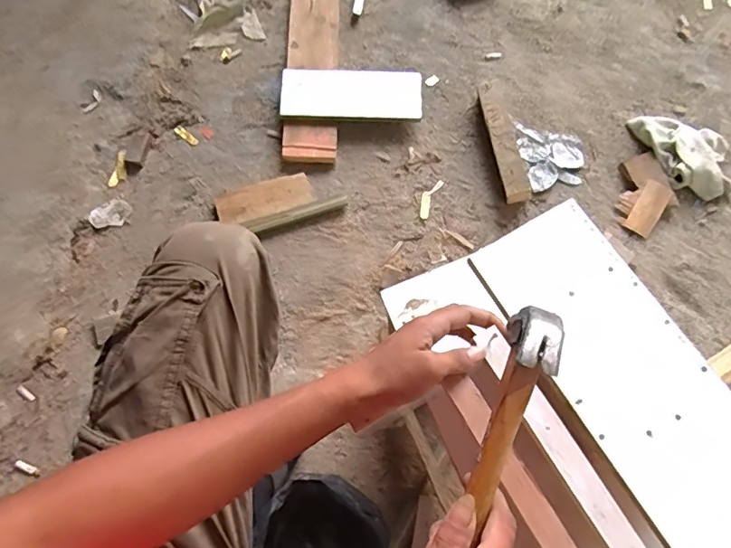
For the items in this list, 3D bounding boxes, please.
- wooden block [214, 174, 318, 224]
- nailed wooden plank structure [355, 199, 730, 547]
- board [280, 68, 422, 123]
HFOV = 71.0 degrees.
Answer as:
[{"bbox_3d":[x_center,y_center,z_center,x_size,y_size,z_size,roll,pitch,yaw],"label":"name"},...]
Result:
[{"bbox_3d":[-0.182,-0.135,0.927,0.173,0.016,0.068,-19,72,-5],"label":"wooden block"},{"bbox_3d":[0.198,0.164,0.487,0.232,0.170,0.402,-29,74,-8],"label":"nailed wooden plank structure"},{"bbox_3d":[-0.026,-0.345,0.971,0.259,0.022,0.121,-1,70,-4],"label":"board"}]

